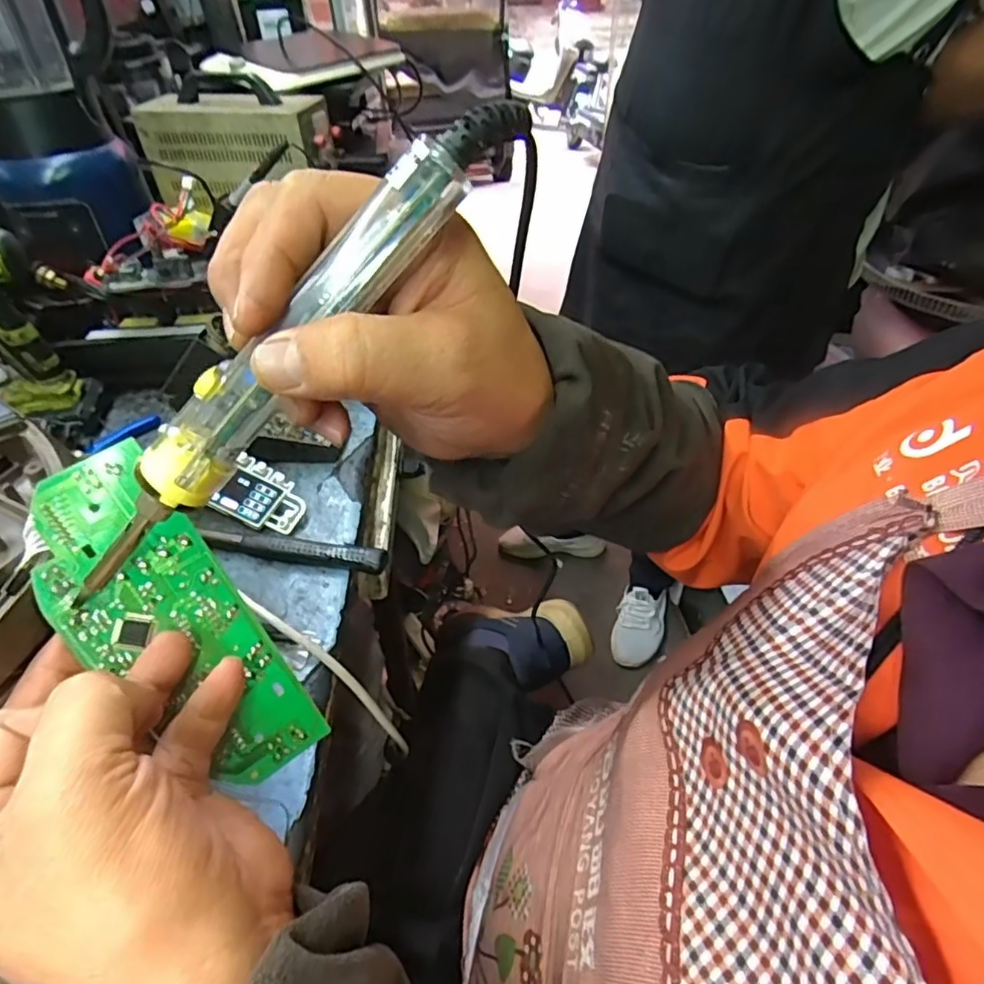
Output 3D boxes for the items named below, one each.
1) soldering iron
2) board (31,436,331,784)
[{"bbox_3d":[-0.071,-0.043,0.195,0.214,0.022,0.017,-43,46,12],"label":"soldering iron"},{"bbox_3d":[-0.135,0.060,0.253,0.059,0.153,0.004,-33,14,-19],"label":"board"}]

